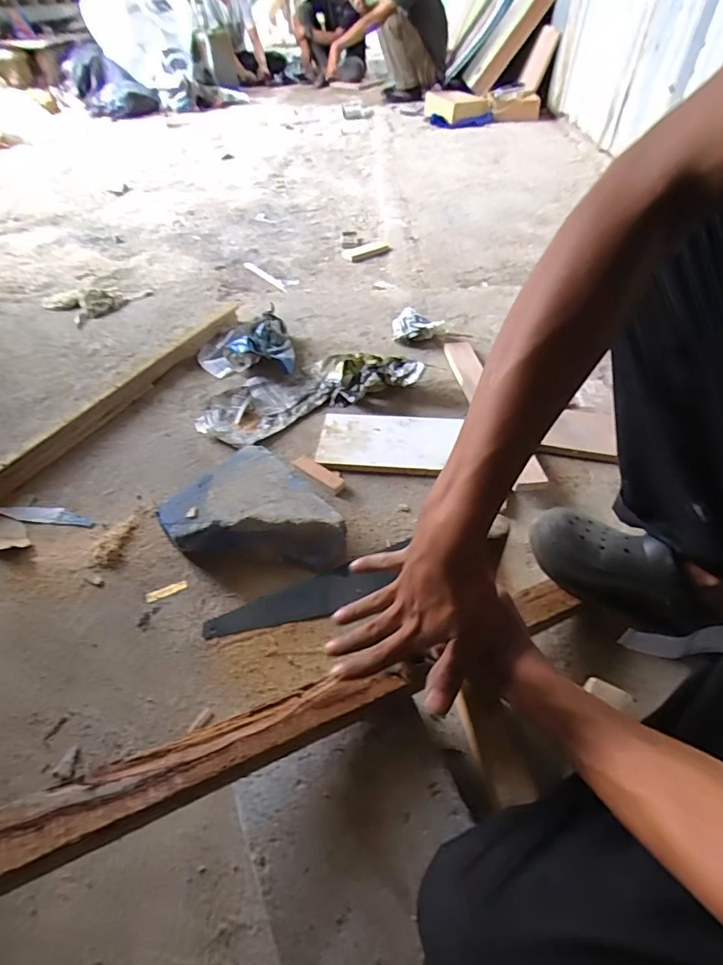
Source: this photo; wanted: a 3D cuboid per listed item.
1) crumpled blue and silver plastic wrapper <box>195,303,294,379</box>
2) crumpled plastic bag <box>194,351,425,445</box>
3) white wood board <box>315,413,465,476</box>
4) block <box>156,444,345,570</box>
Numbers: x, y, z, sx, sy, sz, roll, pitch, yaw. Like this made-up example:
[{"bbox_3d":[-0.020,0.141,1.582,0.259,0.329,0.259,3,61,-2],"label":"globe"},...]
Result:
[{"bbox_3d":[-0.265,-0.313,1.091,0.218,0.070,0.182,-6,48,-4],"label":"crumpled blue and silver plastic wrapper"},{"bbox_3d":[-0.116,-0.192,0.984,0.439,0.065,0.199,-19,50,-16],"label":"crumpled plastic bag"},{"bbox_3d":[0.052,-0.075,0.895,0.253,0.024,0.142,2,48,3],"label":"white wood board"},{"bbox_3d":[-0.160,0.035,0.759,0.266,0.078,0.189,0,48,1],"label":"block"}]

